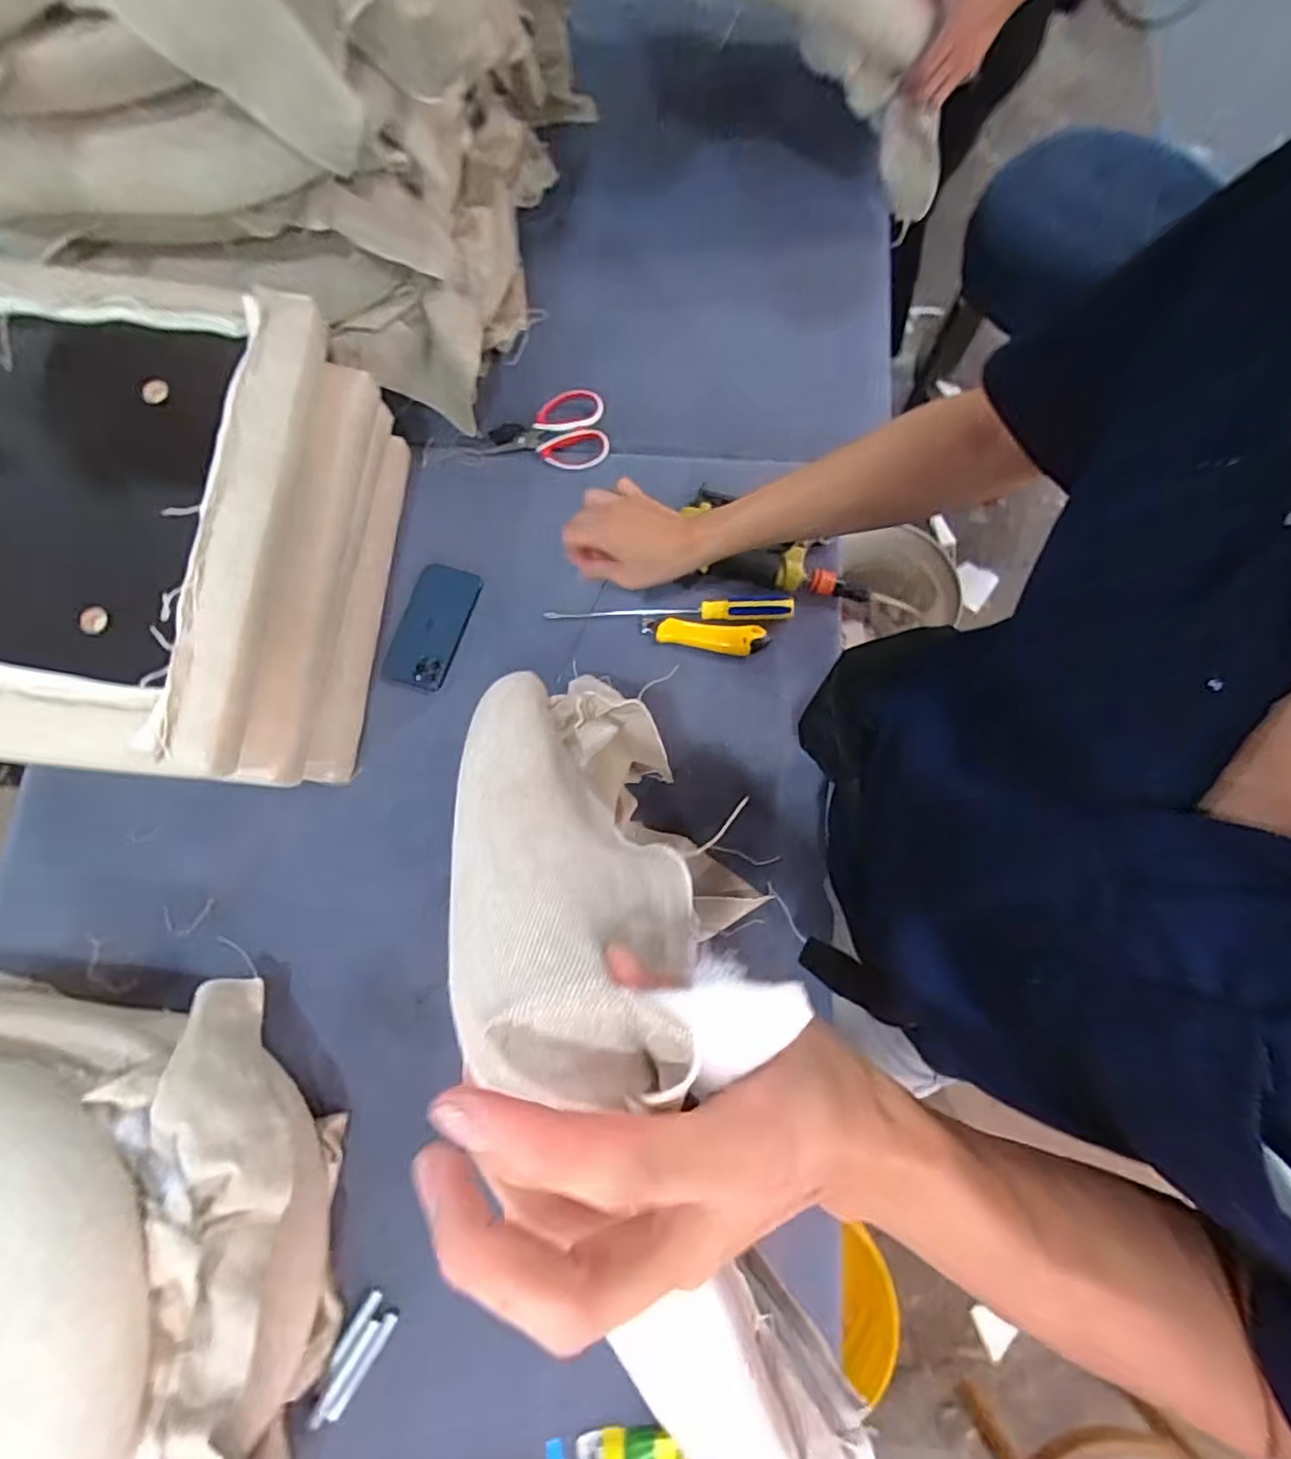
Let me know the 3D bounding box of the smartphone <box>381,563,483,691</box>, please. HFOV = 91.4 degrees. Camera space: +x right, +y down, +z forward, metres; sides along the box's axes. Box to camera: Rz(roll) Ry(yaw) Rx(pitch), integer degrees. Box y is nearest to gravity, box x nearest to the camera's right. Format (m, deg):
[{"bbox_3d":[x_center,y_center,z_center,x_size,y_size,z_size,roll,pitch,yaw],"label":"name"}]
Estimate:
[{"bbox_3d":[-0.271,-0.132,0.804,0.079,0.012,0.165,16,78,5],"label":"smartphone"}]

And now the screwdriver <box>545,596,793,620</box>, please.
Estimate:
[{"bbox_3d":[0.029,-0.151,0.792,0.307,0.028,0.027,1,77,1],"label":"screwdriver"}]

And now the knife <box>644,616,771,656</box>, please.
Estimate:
[{"bbox_3d":[0.072,-0.120,0.781,0.151,0.020,0.035,11,77,4],"label":"knife"}]

